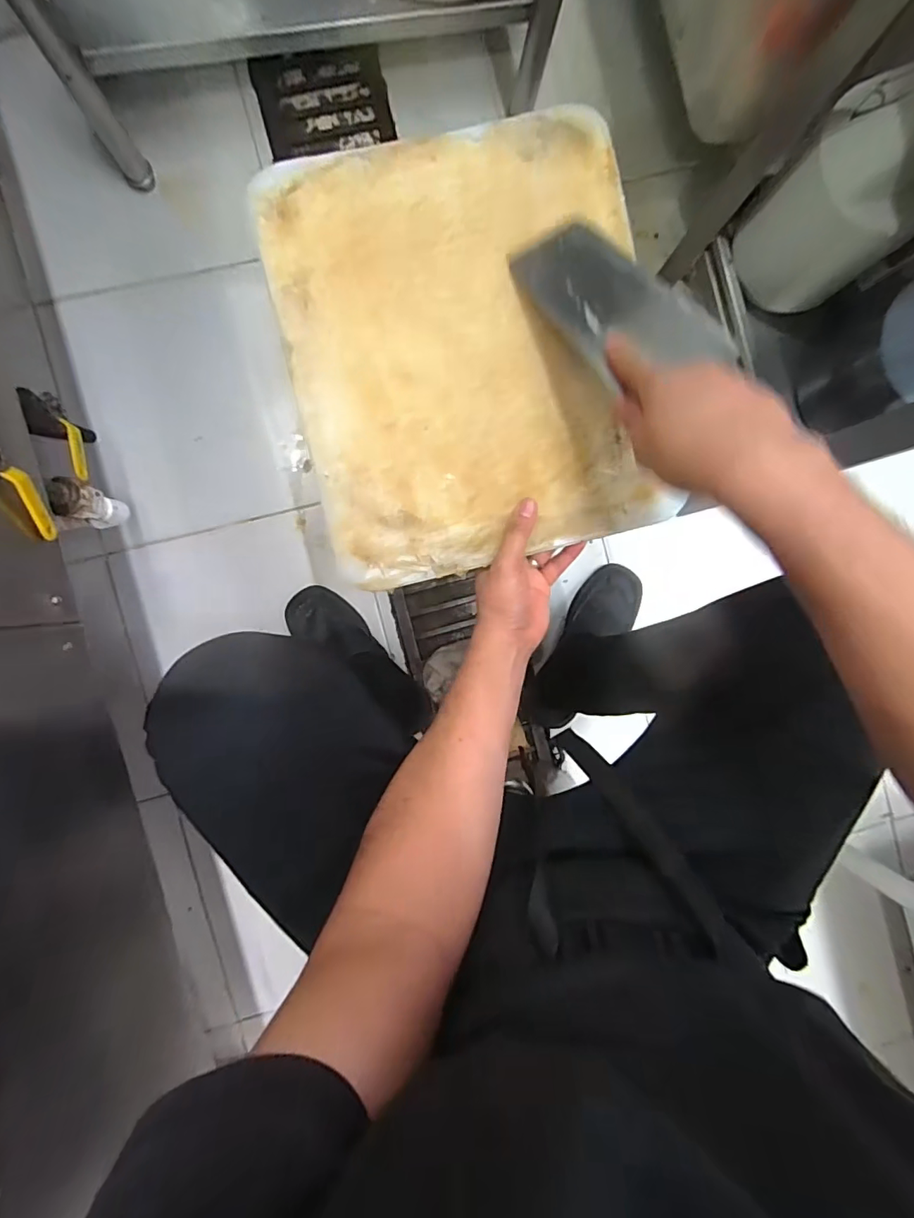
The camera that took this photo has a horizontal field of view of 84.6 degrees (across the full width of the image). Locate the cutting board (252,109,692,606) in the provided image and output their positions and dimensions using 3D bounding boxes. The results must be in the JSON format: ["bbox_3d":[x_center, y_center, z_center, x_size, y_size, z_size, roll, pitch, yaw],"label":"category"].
[{"bbox_3d":[0.010,-0.236,0.463,0.317,0.024,0.381,-13,92,-4],"label":"cutting board"}]

